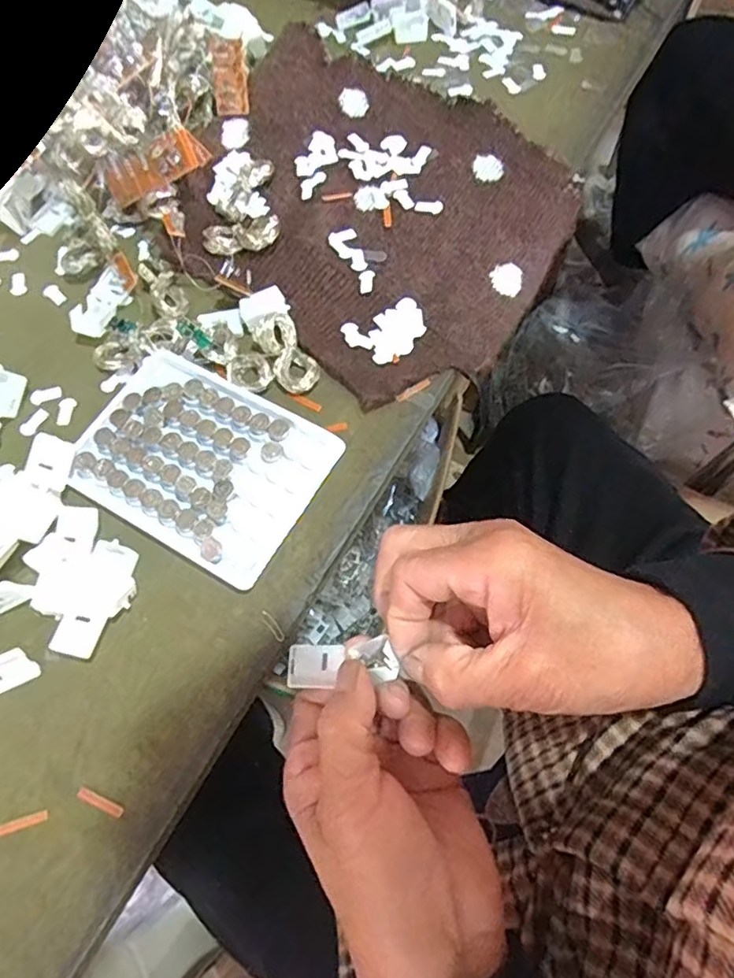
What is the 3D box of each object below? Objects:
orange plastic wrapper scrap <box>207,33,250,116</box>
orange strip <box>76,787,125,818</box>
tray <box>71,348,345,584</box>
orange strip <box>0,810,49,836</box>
[{"bbox_3d":[-0.096,-0.289,0.409,0.024,0.010,0.053,-10,102,-3],"label":"orange plastic wrapper scrap"},{"bbox_3d":[-0.116,0.136,0.254,0.022,0.004,0.005,23,66,10],"label":"orange strip"},{"bbox_3d":[-0.089,-0.016,0.312,0.126,0.006,0.093,29,71,12],"label":"tray"},{"bbox_3d":[-0.148,0.143,0.251,0.023,0.004,0.004,-17,68,-6],"label":"orange strip"}]

